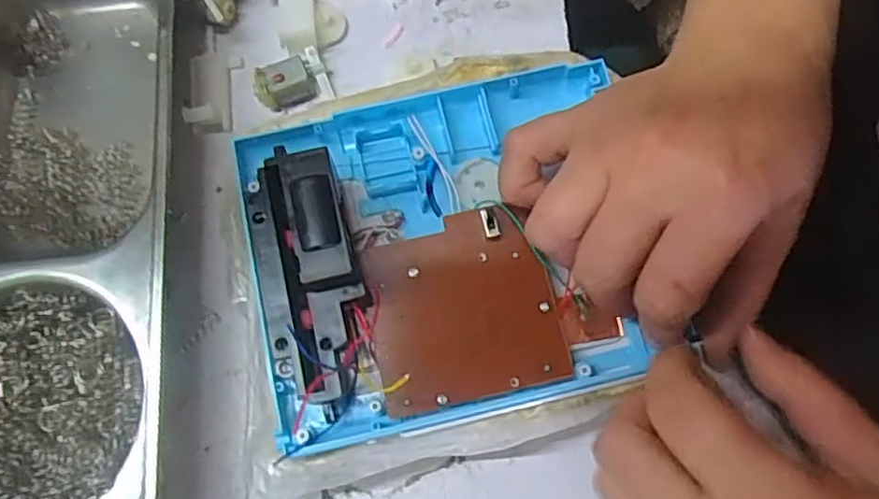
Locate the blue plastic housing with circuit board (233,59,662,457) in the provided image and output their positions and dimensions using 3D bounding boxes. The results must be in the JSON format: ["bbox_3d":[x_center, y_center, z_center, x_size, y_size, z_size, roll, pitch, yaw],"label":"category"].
[{"bbox_3d":[0.006,-0.003,0.254,0.159,0.038,0.137,-12,75,-4],"label":"blue plastic housing with circuit board"}]

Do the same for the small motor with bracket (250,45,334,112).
[{"bbox_3d":[-0.073,-0.084,0.322,0.036,0.017,0.022,-19,75,-5],"label":"small motor with bracket"}]

